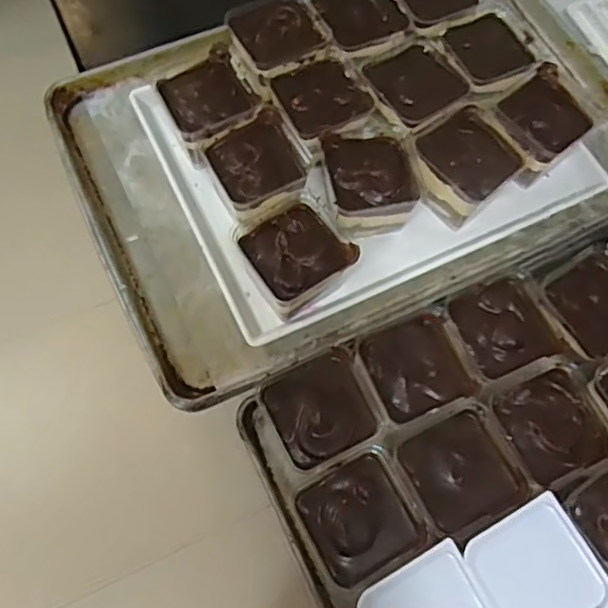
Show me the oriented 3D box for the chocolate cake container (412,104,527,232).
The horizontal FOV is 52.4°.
[{"bbox_3d":[0.157,-0.134,0.629,0.094,0.074,0.090,-34,73,-14],"label":"chocolate cake container"}]

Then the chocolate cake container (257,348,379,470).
[{"bbox_3d":[0.014,0.096,0.552,0.088,0.047,0.085,-25,71,-11],"label":"chocolate cake container"}]

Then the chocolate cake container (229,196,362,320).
[{"bbox_3d":[-0.008,-0.043,0.588,0.098,0.071,0.092,-30,72,-13],"label":"chocolate cake container"}]

